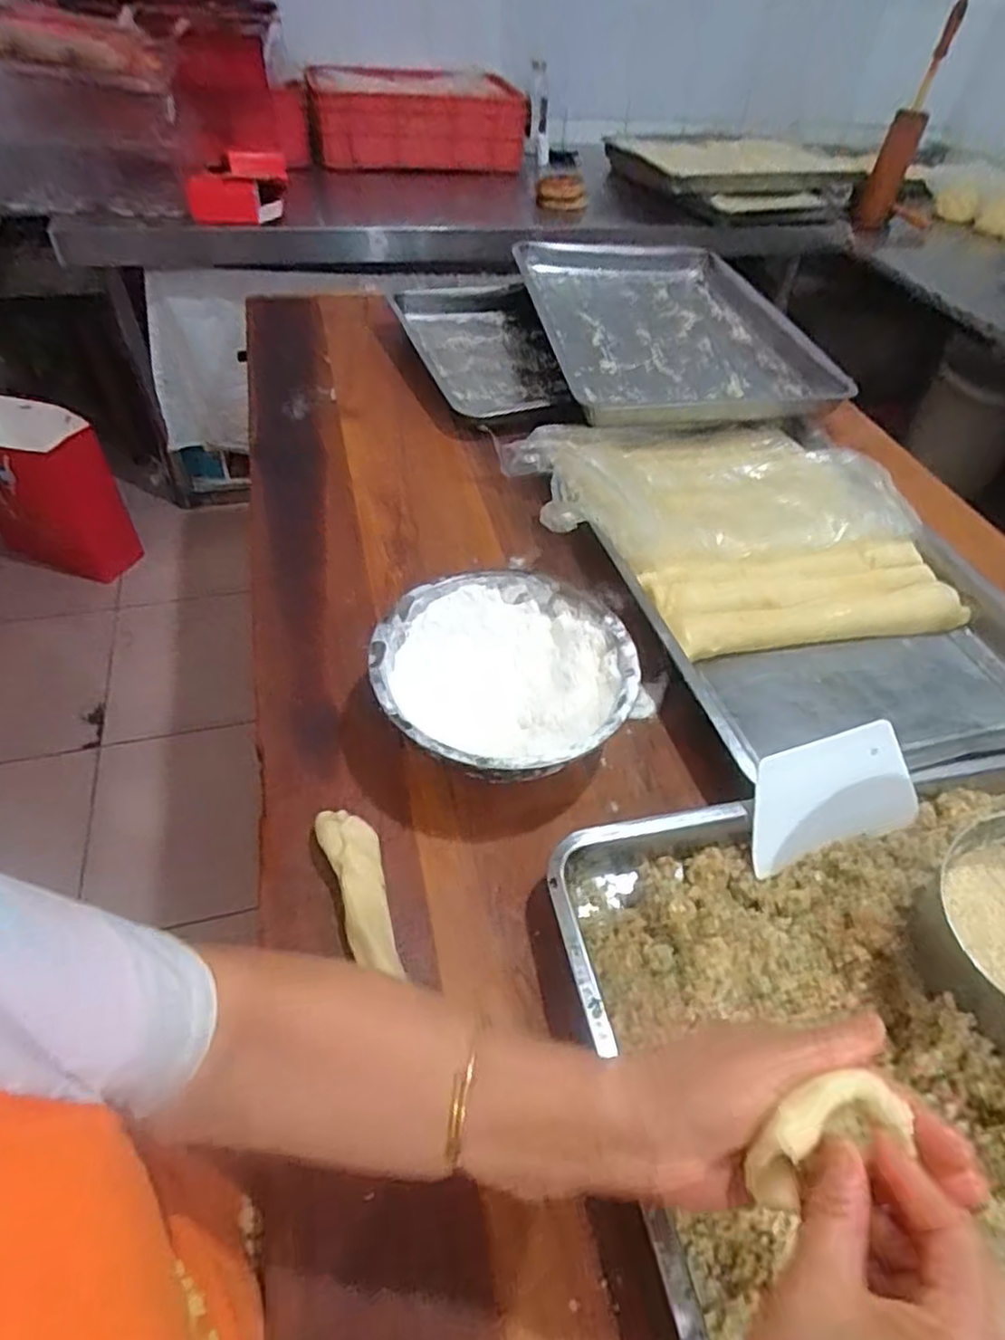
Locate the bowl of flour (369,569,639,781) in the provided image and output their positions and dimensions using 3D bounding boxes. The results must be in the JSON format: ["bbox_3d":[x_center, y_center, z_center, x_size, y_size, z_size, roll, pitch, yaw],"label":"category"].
[{"bbox_3d":[0.000,0.015,0.614,0.219,0.082,0.216,3,47,-3],"label":"bowl of flour"}]

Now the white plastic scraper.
[{"bbox_3d":[0.259,0.098,0.542,0.144,0.091,0.006,-15,10,-12],"label":"white plastic scraper"}]

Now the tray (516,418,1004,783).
[{"bbox_3d":[0.297,-0.128,0.751,0.446,0.075,0.577,-16,59,-19],"label":"tray"}]

